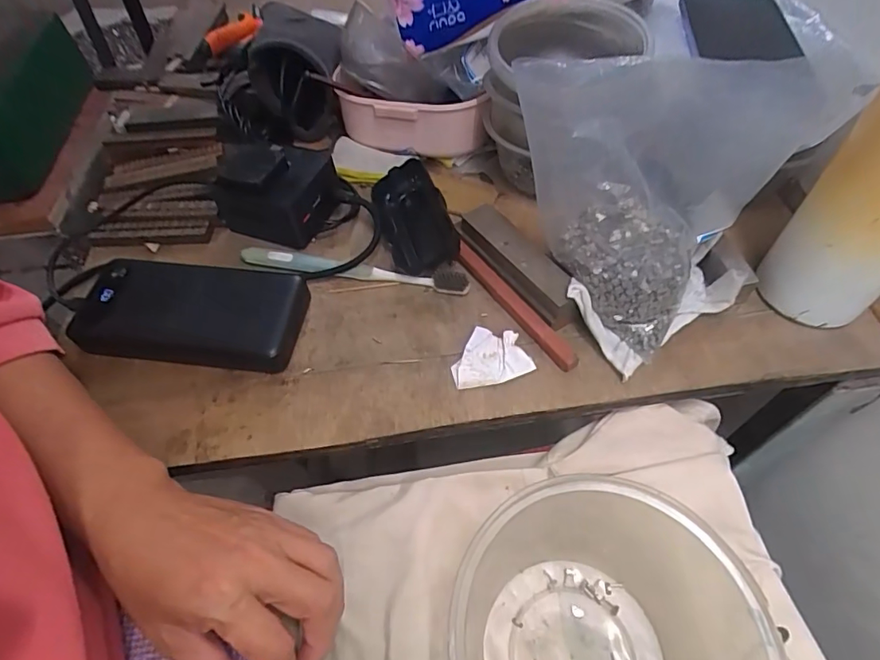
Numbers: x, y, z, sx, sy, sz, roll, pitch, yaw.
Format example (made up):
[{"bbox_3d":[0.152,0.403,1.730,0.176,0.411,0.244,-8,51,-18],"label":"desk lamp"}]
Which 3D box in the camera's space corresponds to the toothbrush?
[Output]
[{"bbox_3d":[-0.069,-0.049,0.394,0.183,0.015,0.020,7,55,8],"label":"toothbrush"}]

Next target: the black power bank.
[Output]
[{"bbox_3d":[-0.176,-0.013,0.367,0.160,0.027,0.072,5,55,6],"label":"black power bank"}]

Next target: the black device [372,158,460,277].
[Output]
[{"bbox_3d":[-0.022,-0.091,0.410,0.054,0.033,0.111,-15,55,-4],"label":"black device"}]

